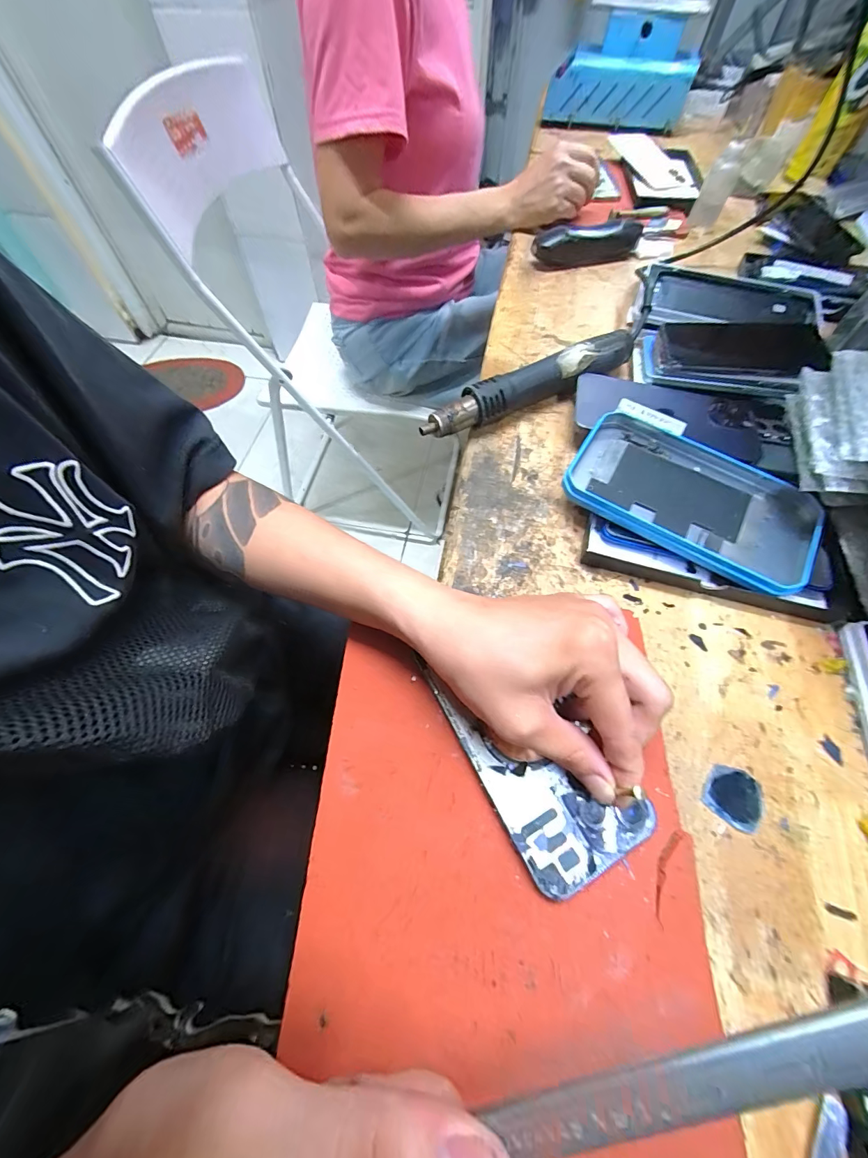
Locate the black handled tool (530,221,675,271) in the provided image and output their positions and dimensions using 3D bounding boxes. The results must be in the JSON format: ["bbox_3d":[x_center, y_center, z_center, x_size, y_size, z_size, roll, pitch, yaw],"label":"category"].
[{"bbox_3d":[0.221,-0.428,0.511,0.181,0.036,0.040,-13,63,-7],"label":"black handled tool"}]

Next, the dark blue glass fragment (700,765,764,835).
[{"bbox_3d":[0.173,0.124,0.230,0.030,0.004,0.031,31,66,15],"label":"dark blue glass fragment"}]

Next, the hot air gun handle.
[{"bbox_3d":[0.091,-0.178,0.373,0.223,0.041,0.033,-24,64,-12],"label":"hot air gun handle"}]

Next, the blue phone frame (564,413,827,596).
[{"bbox_3d":[0.196,-0.061,0.306,0.177,0.015,0.100,32,69,11],"label":"blue phone frame"}]

